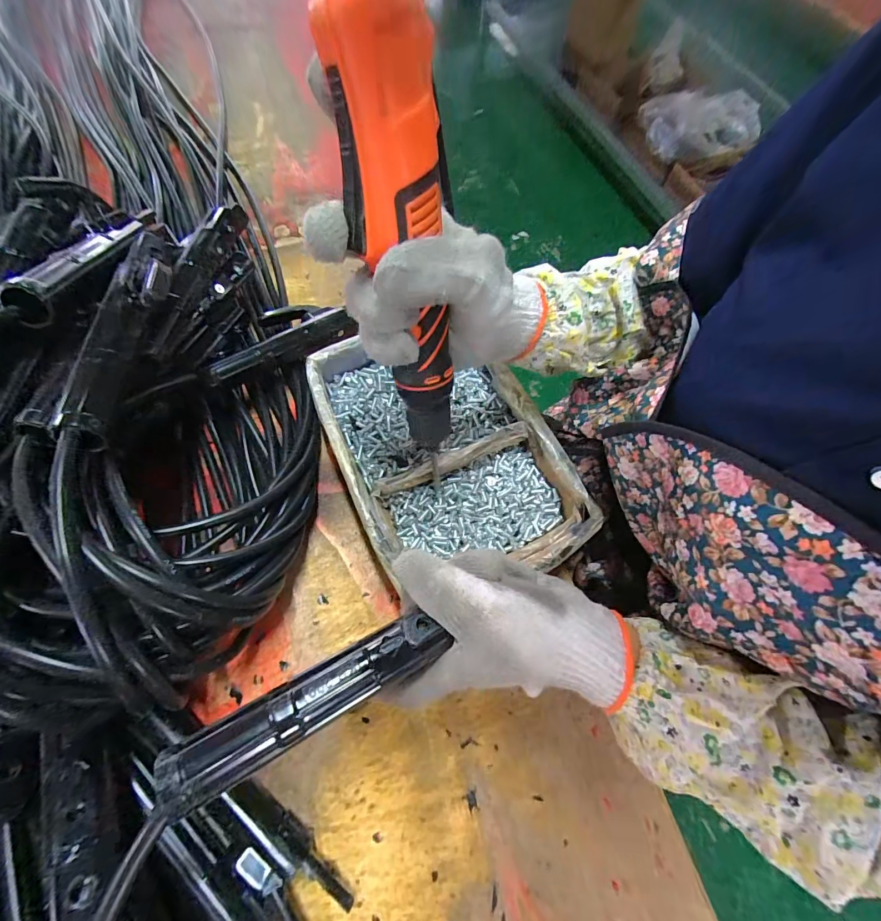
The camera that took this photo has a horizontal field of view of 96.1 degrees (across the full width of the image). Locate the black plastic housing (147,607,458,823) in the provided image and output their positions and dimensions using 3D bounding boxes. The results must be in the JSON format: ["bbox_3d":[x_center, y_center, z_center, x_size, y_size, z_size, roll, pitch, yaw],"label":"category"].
[{"bbox_3d":[-0.064,0.123,0.207,0.144,0.011,0.030,-21,70,-24],"label":"black plastic housing"}]

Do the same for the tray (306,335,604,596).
[{"bbox_3d":[0.003,-0.010,0.349,0.171,0.044,0.240,-23,71,-11],"label":"tray"}]

